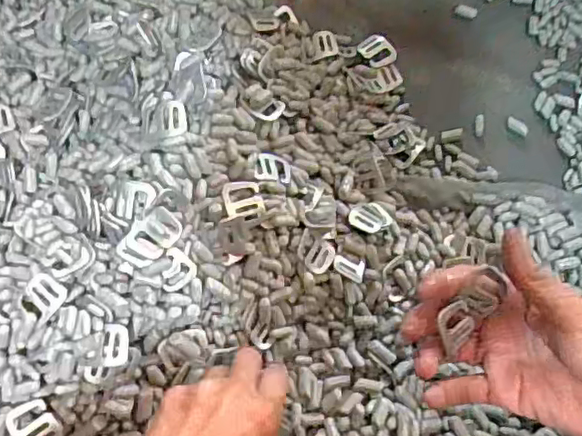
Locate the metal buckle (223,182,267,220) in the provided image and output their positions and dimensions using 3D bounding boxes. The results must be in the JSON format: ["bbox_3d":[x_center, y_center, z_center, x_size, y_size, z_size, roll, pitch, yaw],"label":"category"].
[{"bbox_3d":[-0.033,-0.013,0.412,0.026,0.005,0.026,-13,79,-11],"label":"metal buckle"}]

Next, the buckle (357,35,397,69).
[{"bbox_3d":[0.076,-0.147,0.530,0.028,0.008,0.035,-35,70,-3],"label":"buckle"}]

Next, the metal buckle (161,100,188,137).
[{"bbox_3d":[-0.079,-0.068,0.407,0.018,0.007,0.025,2,75,-1],"label":"metal buckle"}]

